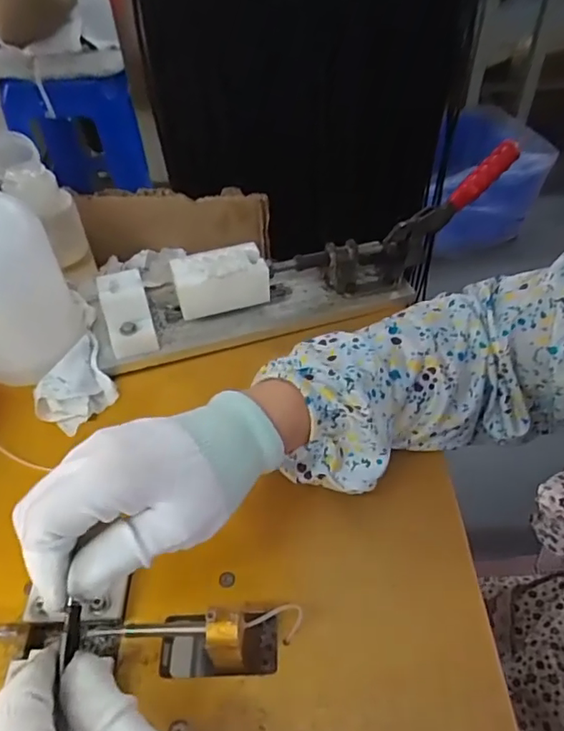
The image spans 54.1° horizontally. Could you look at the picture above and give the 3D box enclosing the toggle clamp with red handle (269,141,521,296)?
[{"bbox_3d":[0.100,-0.109,0.455,0.209,0.071,0.029,-30,48,6],"label":"toggle clamp with red handle"}]

